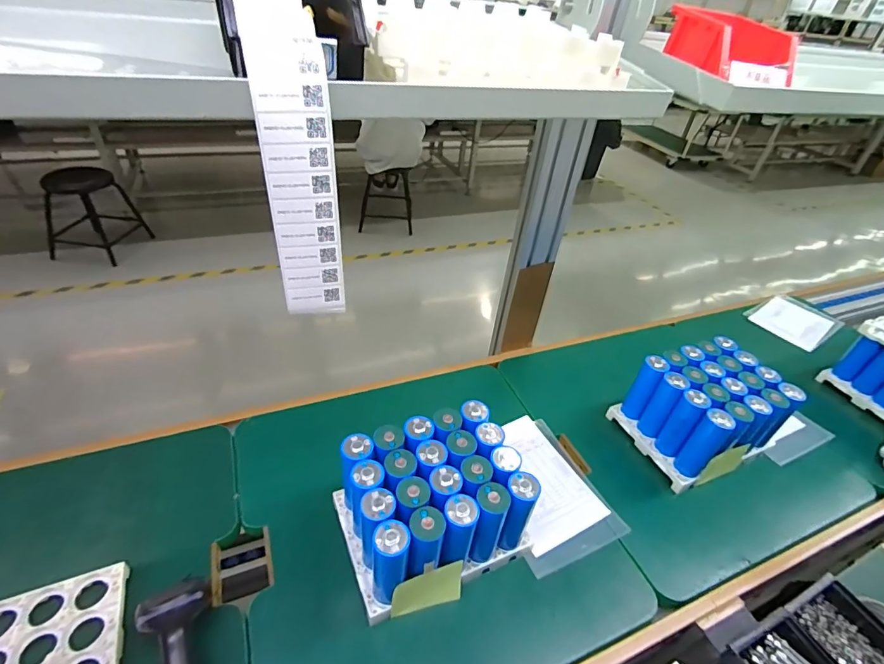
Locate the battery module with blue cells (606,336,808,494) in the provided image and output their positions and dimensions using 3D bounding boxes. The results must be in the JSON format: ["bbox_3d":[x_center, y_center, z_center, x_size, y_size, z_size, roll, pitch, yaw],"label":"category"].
[{"bbox_3d":[0.441,0.132,0.757,0.211,0.146,0.166,-12,42,-22],"label":"battery module with blue cells"}]

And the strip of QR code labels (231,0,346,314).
[{"bbox_3d":[-0.136,-0.154,0.399,0.059,0.250,0.121,-11,42,-21],"label":"strip of QR code labels"}]

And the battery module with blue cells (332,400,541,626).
[{"bbox_3d":[-0.014,0.223,0.580,0.218,0.152,0.171,-13,43,-23],"label":"battery module with blue cells"}]

